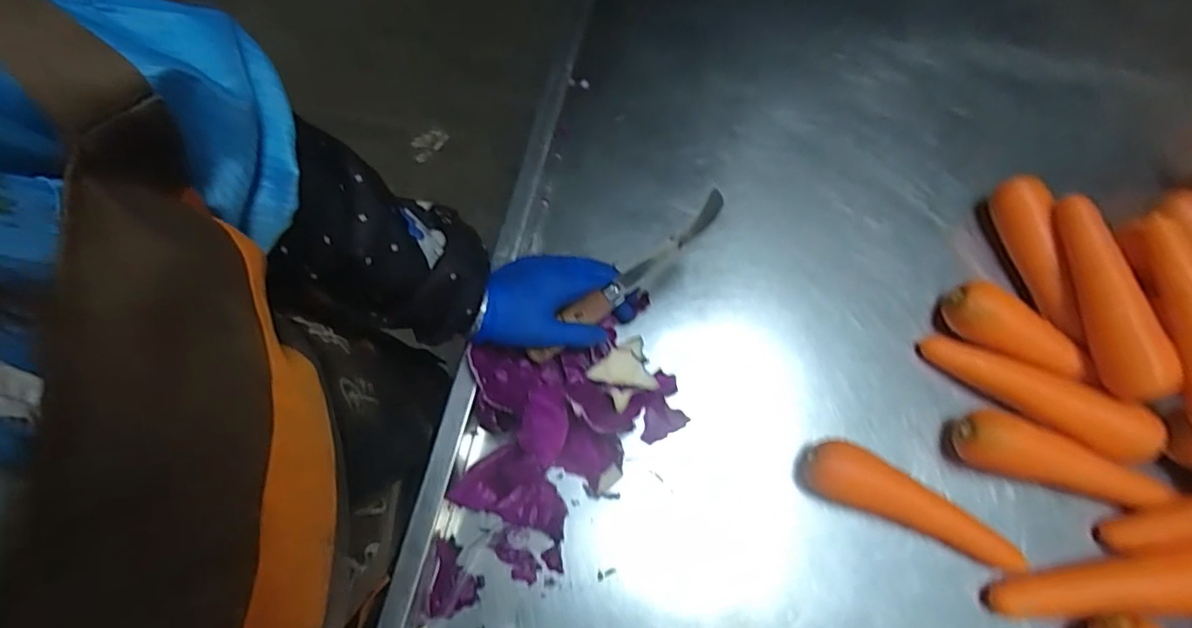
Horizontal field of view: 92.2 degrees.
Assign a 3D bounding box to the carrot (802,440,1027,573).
[{"bbox_3d":[0.263,0.159,0.474,0.182,0.038,0.042,23,74,8],"label":"carrot"}]

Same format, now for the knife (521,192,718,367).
[{"bbox_3d":[0.025,-0.025,0.480,0.207,0.018,0.016,-40,75,10],"label":"knife"}]

